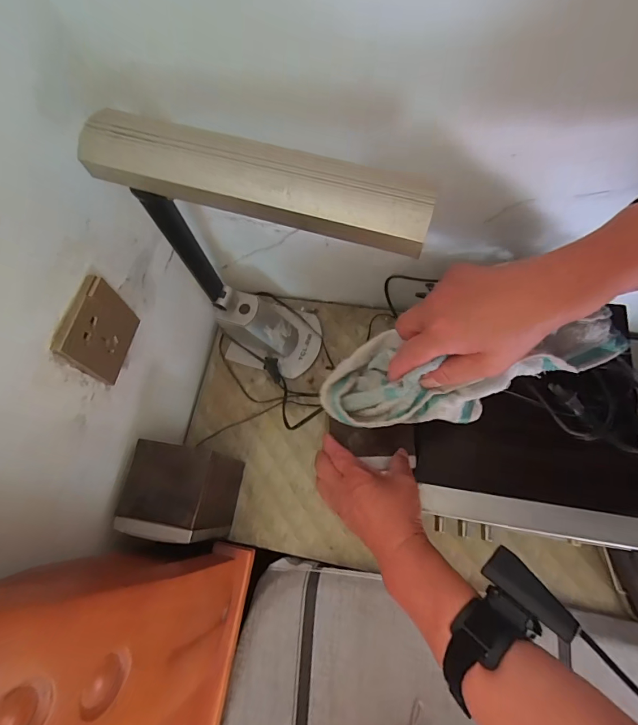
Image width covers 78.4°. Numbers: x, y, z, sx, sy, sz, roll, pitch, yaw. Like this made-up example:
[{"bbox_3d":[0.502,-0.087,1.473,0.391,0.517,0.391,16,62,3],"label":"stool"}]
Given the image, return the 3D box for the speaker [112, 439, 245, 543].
[{"bbox_3d":[-0.173,0.168,0.511,0.104,0.157,0.107,-2,69,5],"label":"speaker"}]

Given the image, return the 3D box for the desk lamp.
[{"bbox_3d":[-0.032,-0.088,0.464,0.278,0.395,0.114,22,73,13],"label":"desk lamp"}]

